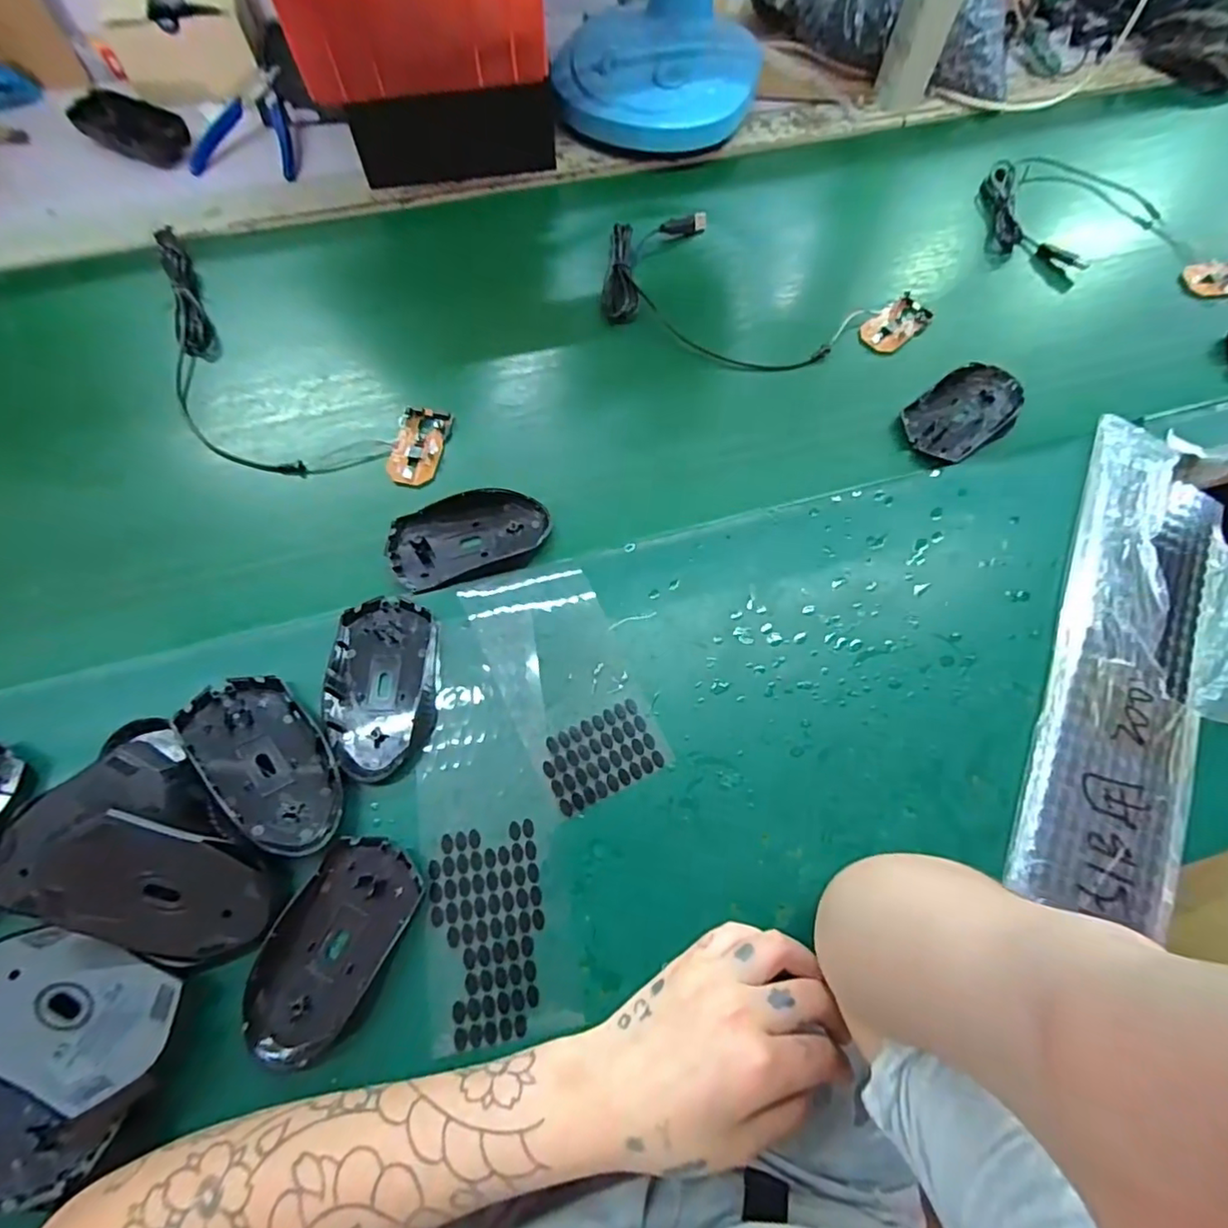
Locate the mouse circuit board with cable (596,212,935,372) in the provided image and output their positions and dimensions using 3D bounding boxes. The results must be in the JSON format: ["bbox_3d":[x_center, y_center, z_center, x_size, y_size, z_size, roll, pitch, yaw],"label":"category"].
[{"bbox_3d":[0.124,-0.272,0.512,0.280,0.016,0.144,24,70,7],"label":"mouse circuit board with cable"}]

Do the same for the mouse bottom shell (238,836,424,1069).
[{"bbox_3d":[-0.156,0.181,0.321,0.059,0.019,0.110,27,70,8],"label":"mouse bottom shell"}]

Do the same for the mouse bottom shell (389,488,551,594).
[{"bbox_3d":[-0.104,-0.055,0.422,0.110,0.013,0.069,-20,71,-9],"label":"mouse bottom shell"}]

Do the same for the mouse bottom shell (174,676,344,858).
[{"bbox_3d":[-0.201,0.086,0.342,0.057,0.015,0.113,-30,71,-38],"label":"mouse bottom shell"}]

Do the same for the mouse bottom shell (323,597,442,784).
[{"bbox_3d":[-0.146,0.045,0.373,0.069,0.014,0.113,1,69,-2],"label":"mouse bottom shell"}]

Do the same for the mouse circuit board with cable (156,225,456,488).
[{"bbox_3d":[-0.289,-0.191,0.469,0.344,0.018,0.128,34,71,11],"label":"mouse circuit board with cable"}]

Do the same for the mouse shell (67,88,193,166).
[{"bbox_3d":[-0.464,-0.466,0.560,0.108,0.023,0.054,25,70,8],"label":"mouse shell"}]

